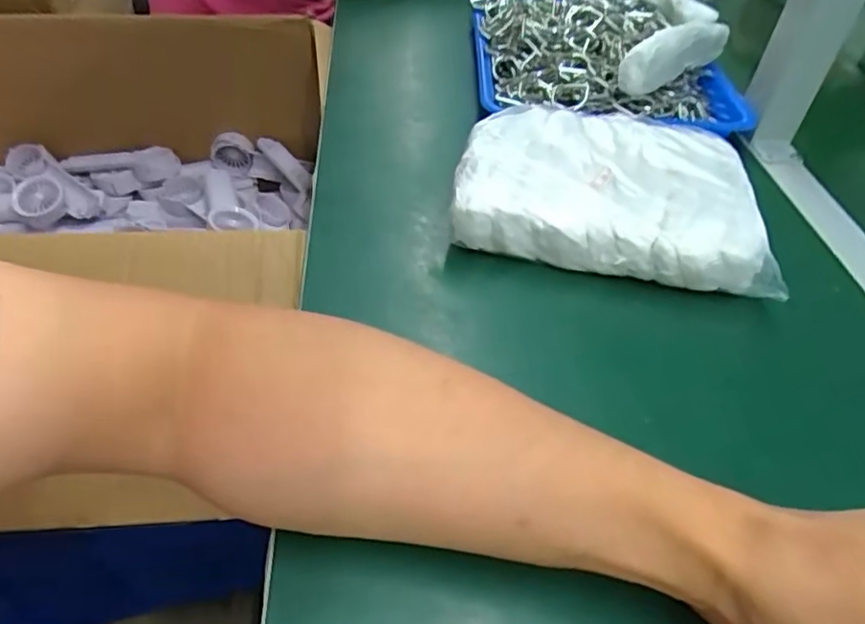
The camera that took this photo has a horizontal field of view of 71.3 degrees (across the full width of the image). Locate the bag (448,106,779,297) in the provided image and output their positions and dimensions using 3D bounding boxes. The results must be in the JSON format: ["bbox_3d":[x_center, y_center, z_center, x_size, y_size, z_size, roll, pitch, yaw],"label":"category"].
[{"bbox_3d":[0.134,-0.099,0.451,0.220,0.043,0.175,12,46,8],"label":"bag"}]

